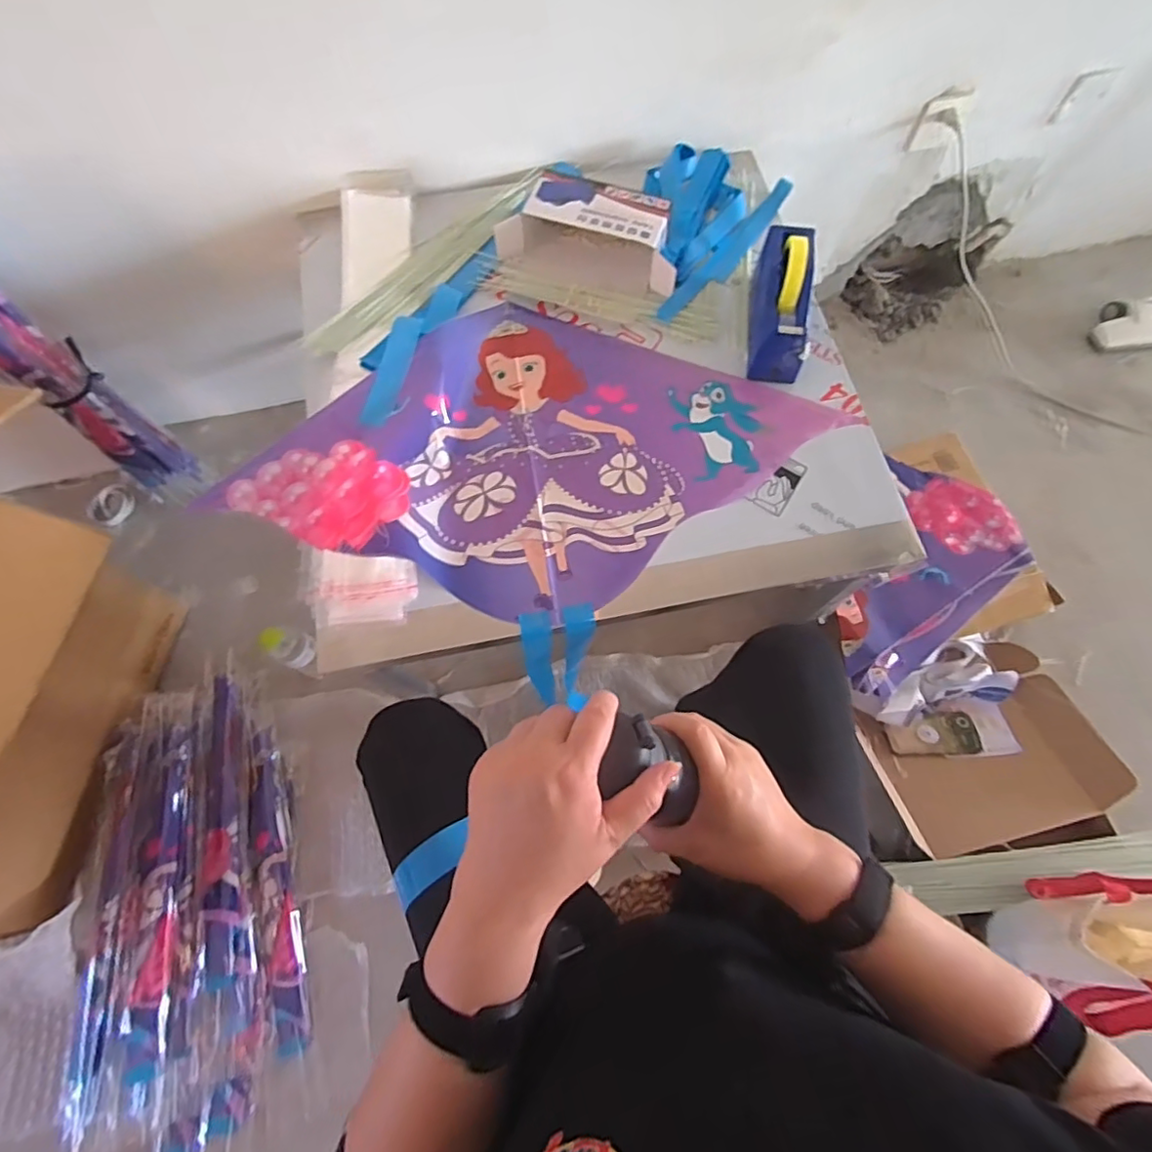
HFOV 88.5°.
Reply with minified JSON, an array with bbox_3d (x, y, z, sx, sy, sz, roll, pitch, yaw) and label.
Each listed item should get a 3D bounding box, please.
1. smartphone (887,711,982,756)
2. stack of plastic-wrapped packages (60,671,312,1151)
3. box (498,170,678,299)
[{"bbox_3d":[0.668,0.295,1.104,0.162,0.018,0.075,-3,70,-1],"label":"smartphone"},{"bbox_3d":[-0.657,0.534,1.004,0.346,0.065,0.722,-11,70,-4],"label":"stack of plastic-wrapped packages"},{"bbox_3d":[0.022,-0.521,0.913,0.276,0.077,0.145,11,70,4],"label":"box"}]

